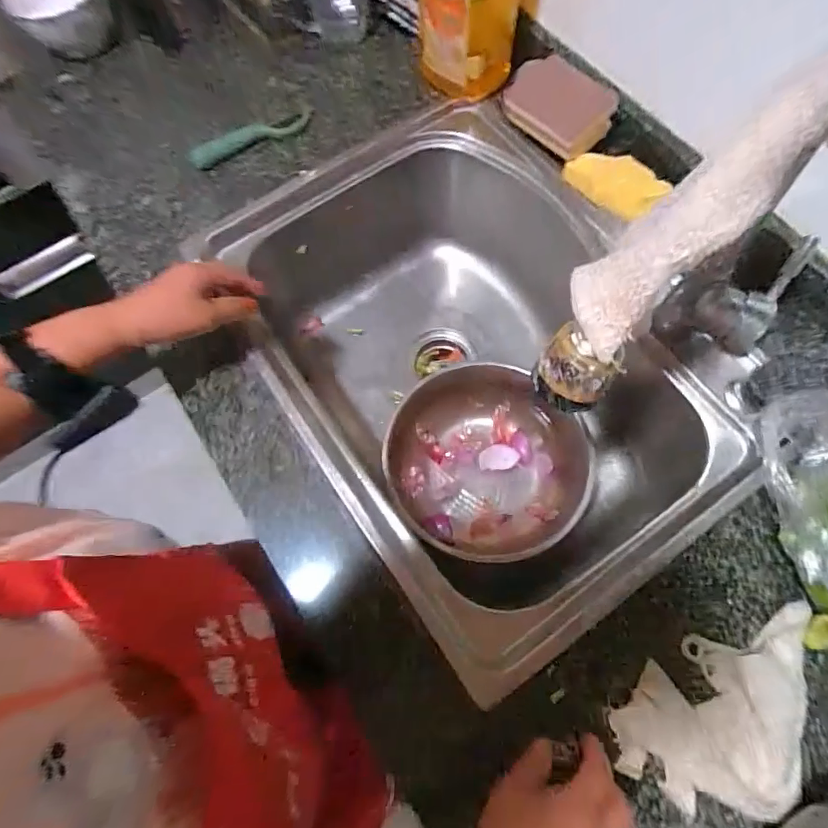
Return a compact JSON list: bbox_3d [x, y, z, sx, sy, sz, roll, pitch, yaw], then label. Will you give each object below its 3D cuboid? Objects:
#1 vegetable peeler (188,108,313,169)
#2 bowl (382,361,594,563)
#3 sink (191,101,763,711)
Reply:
[{"bbox_3d":[-0.196,-0.338,0.595,0.156,0.017,0.029,-30,71,-8],"label":"vegetable peeler"},{"bbox_3d":[0.085,0.054,0.606,0.238,0.087,0.237,-1,70,3],"label":"bowl"},{"bbox_3d":[0.064,-0.052,0.598,0.399,0.204,0.556,-34,72,-9],"label":"sink"}]

